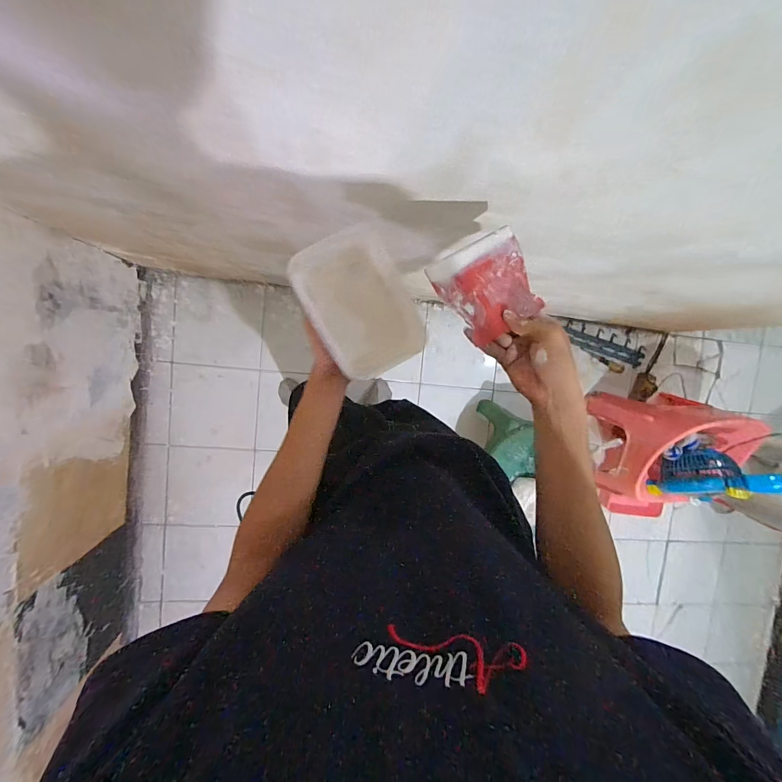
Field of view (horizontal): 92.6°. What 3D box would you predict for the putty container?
[{"bbox_3d":[-0.037,-0.111,0.477,0.133,0.037,0.176,-24,98,-4],"label":"putty container"}]

